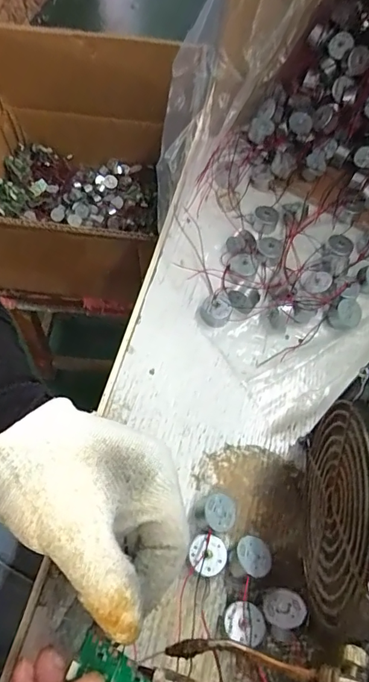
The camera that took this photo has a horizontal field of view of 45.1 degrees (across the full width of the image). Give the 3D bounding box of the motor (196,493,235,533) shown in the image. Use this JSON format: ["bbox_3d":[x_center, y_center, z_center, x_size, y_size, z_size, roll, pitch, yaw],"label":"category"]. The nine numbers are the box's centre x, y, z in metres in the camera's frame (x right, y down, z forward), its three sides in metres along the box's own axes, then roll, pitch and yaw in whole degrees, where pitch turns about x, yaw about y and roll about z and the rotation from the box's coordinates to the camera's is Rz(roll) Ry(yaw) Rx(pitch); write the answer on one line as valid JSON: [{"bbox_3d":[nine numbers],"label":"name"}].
[{"bbox_3d":[0.022,0.110,0.284,0.022,0.019,0.022,2,60,-3],"label":"motor"}]

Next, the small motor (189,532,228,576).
[{"bbox_3d":[0.014,0.133,0.275,0.022,0.015,0.022,2,60,-3],"label":"small motor"}]

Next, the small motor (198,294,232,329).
[{"bbox_3d":[0.025,-0.024,0.360,0.022,0.016,0.021,-15,62,-12],"label":"small motor"}]

